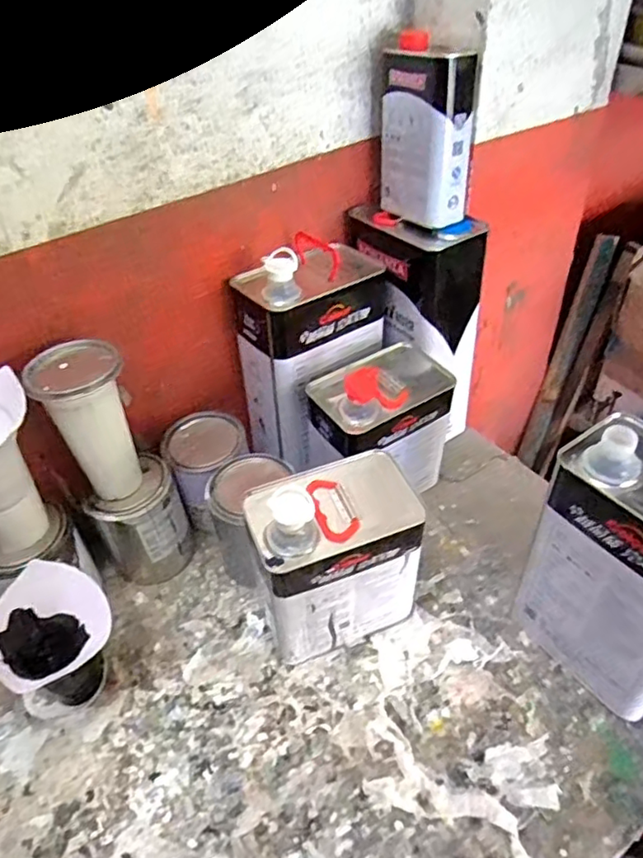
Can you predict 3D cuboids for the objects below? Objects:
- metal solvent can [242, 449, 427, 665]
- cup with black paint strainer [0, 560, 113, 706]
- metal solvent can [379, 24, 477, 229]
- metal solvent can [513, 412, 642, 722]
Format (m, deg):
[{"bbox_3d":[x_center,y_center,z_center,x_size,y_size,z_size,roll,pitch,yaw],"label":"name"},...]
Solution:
[{"bbox_3d":[0.014,0.128,0.649,0.165,0.221,0.117,-19,46,-15],"label":"metal solvent can"},{"bbox_3d":[-0.279,0.225,0.637,0.115,0.132,0.098,-30,50,-25],"label":"cup with black paint strainer"},{"bbox_3d":[0.124,-0.347,0.716,0.070,0.176,0.116,-24,48,-20],"label":"metal solvent can"},{"bbox_3d":[0.298,0.132,0.586,0.119,0.265,0.164,-30,50,-25],"label":"metal solvent can"}]

